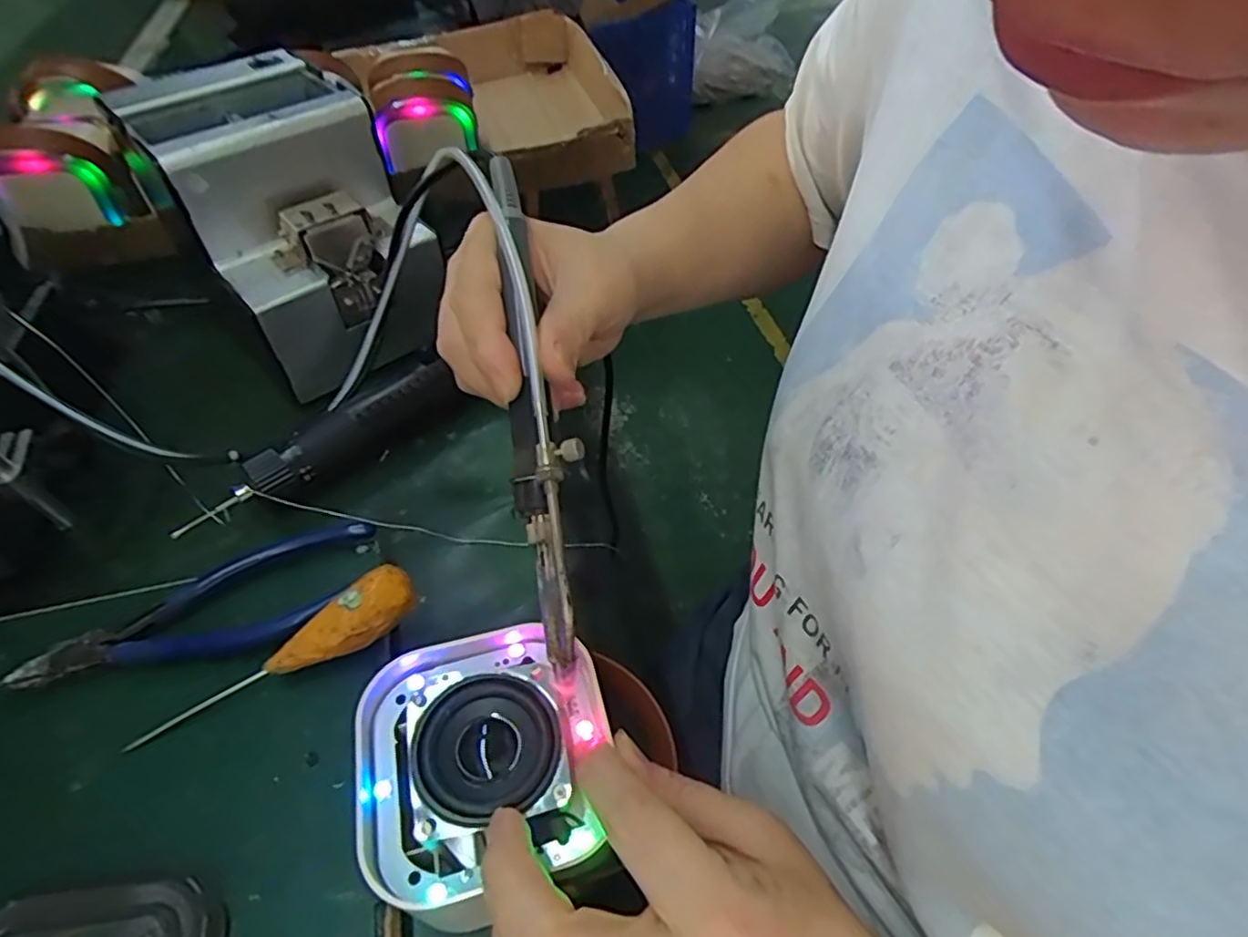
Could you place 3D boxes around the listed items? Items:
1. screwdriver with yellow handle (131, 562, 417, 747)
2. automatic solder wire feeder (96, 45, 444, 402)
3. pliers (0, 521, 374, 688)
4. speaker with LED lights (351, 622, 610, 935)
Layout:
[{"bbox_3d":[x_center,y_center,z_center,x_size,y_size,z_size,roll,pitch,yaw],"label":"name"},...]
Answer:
[{"bbox_3d":[-0.147,0.082,0.292,0.121,0.017,0.022,-32,56,-10],"label":"screwdriver with yellow handle"},{"bbox_3d":[-0.215,-0.158,0.454,0.124,0.154,0.181,-34,55,-27],"label":"automatic solder wire feeder"},{"bbox_3d":[-0.190,0.068,0.308,0.154,0.023,0.051,-23,52,-17],"label":"pliers"},{"bbox_3d":[-0.050,0.101,0.242,0.087,0.029,0.092,-7,48,-14],"label":"speaker with LED lights"}]

